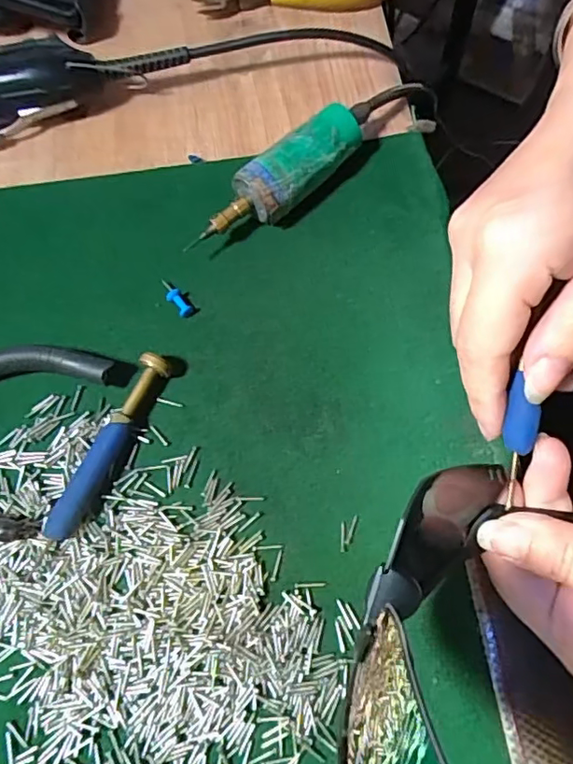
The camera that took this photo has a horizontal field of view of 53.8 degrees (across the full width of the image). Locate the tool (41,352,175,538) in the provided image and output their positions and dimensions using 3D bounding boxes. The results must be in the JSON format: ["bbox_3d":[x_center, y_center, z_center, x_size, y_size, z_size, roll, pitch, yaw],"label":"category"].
[{"bbox_3d":[-0.076,0.027,0.243,0.014,0.013,0.085,23,73,11],"label":"tool"}]

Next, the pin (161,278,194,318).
[{"bbox_3d":[-0.053,-0.041,0.271,0.008,0.006,0.023,-37,73,-10],"label":"pin"}]

